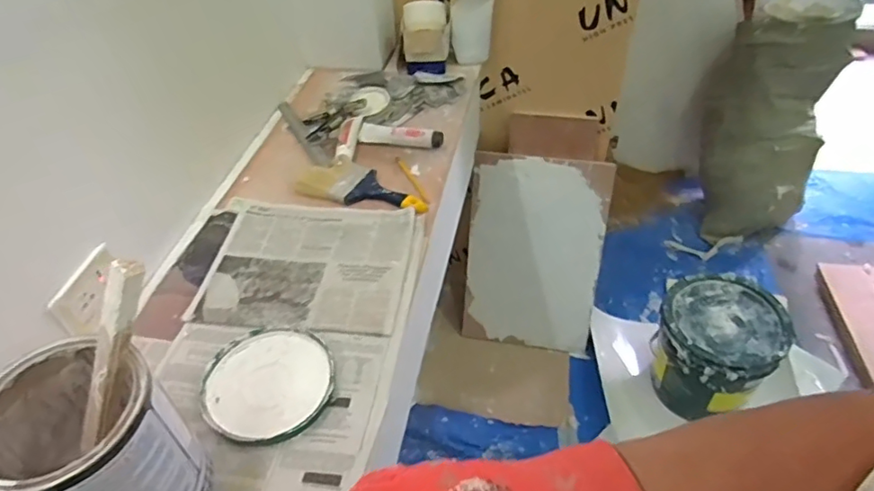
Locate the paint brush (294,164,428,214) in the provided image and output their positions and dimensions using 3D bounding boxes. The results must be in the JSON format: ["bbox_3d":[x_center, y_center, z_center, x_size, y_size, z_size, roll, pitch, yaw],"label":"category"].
[{"bbox_3d":[-0.129,-0.111,1.039,0.246,0.023,0.093,12,46,15],"label":"paint brush"}]

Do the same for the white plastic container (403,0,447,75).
[{"bbox_3d":[-0.026,-0.488,1.334,0.108,0.136,0.111,0,44,3],"label":"white plastic container"}]

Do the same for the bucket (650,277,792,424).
[{"bbox_3d":[0.747,0.282,1.547,0.289,0.296,0.292,-2,44,2],"label":"bucket"}]

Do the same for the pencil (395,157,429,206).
[{"bbox_3d":[-0.044,-0.123,1.059,0.013,0.014,0.170,-18,46,-15],"label":"pencil"}]

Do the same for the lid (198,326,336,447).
[{"bbox_3d":[-0.223,0.179,0.750,0.171,0.010,0.166,-2,44,2],"label":"lid"}]

